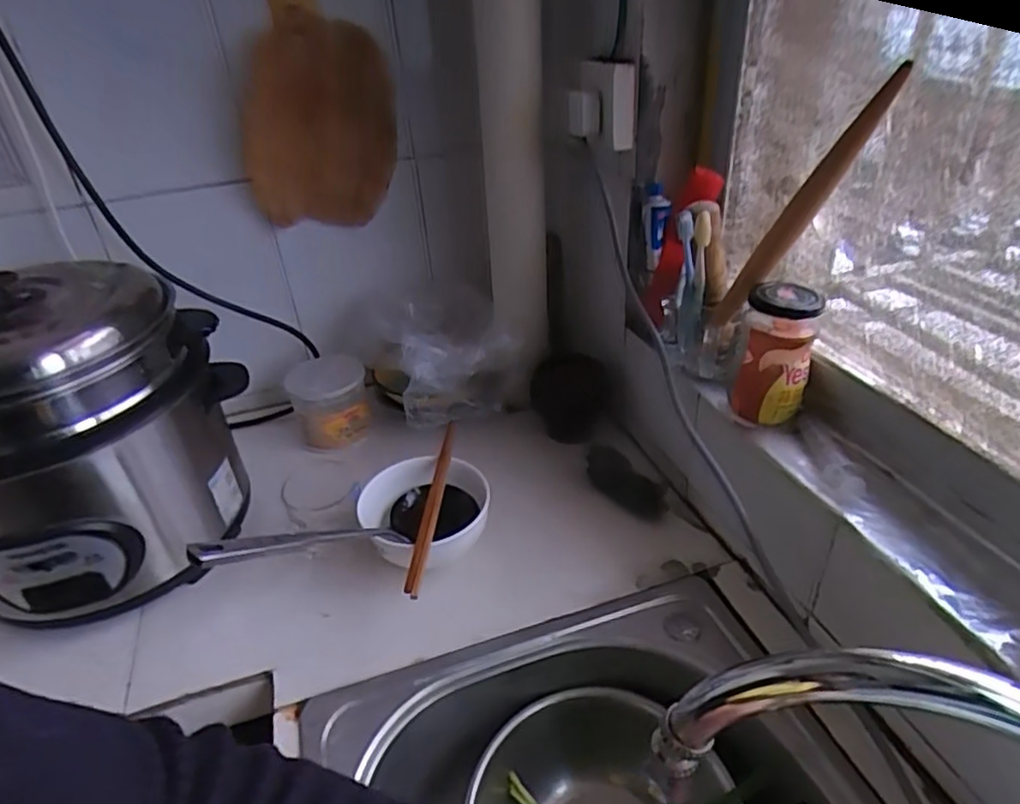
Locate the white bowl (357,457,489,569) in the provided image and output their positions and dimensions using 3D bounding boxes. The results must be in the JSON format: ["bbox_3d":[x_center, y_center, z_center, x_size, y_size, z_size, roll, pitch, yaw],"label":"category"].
[{"bbox_3d":[-0.090,0.125,0.704,0.135,0.069,0.133,-4,34,3],"label":"white bowl"}]

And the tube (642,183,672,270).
[{"bbox_3d":[0.168,-0.203,0.752,0.031,0.097,0.030,4,8,15],"label":"tube"}]

